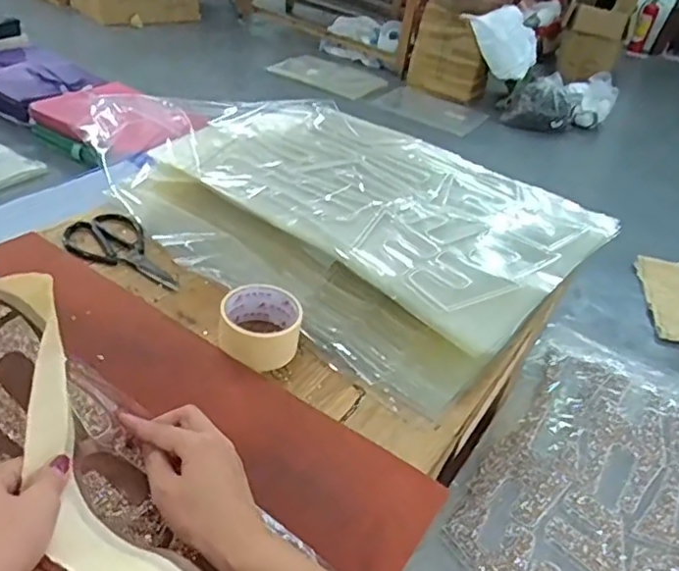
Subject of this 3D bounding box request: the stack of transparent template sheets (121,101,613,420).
[{"bbox_3d":[0.032,-0.110,0.861,0.564,0.086,0.457,33,43,26],"label":"stack of transparent template sheets"}]

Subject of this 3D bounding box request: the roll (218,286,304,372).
[{"bbox_3d":[-0.087,0.045,0.666,0.085,0.058,0.078,7,38,-5],"label":"roll"}]

